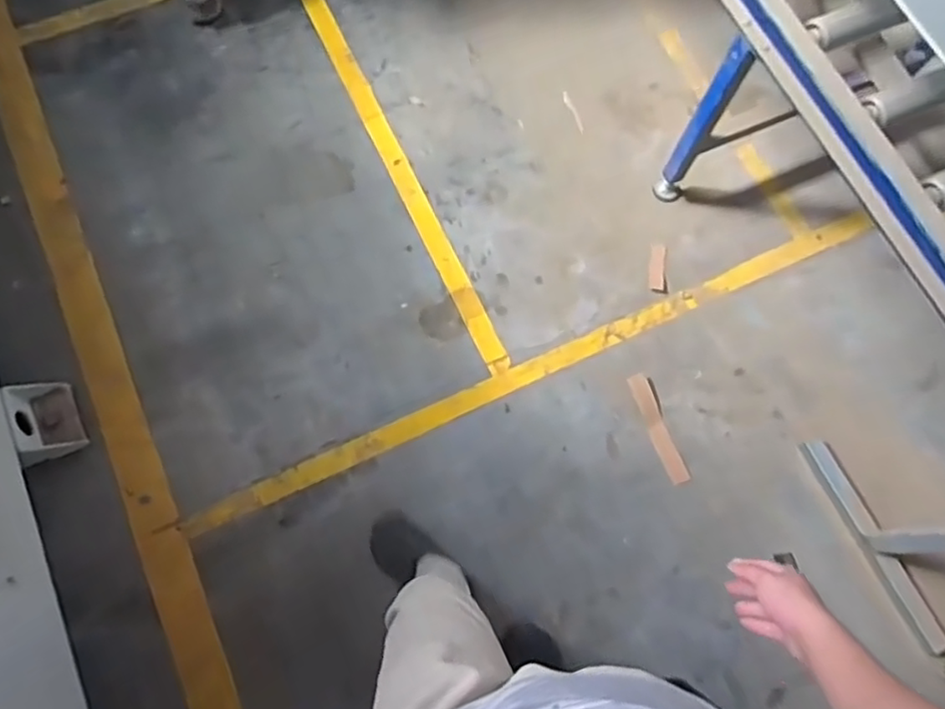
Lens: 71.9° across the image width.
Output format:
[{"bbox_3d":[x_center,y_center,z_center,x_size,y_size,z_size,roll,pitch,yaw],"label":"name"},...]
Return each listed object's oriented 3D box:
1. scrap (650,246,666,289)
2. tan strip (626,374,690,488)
[{"bbox_3d":[0.461,-0.219,1.615,0.035,0.005,0.115,8,72,2],"label":"scrap"},{"bbox_3d":[0.419,0.165,1.469,0.050,0.013,0.254,-19,74,-7],"label":"tan strip"}]

